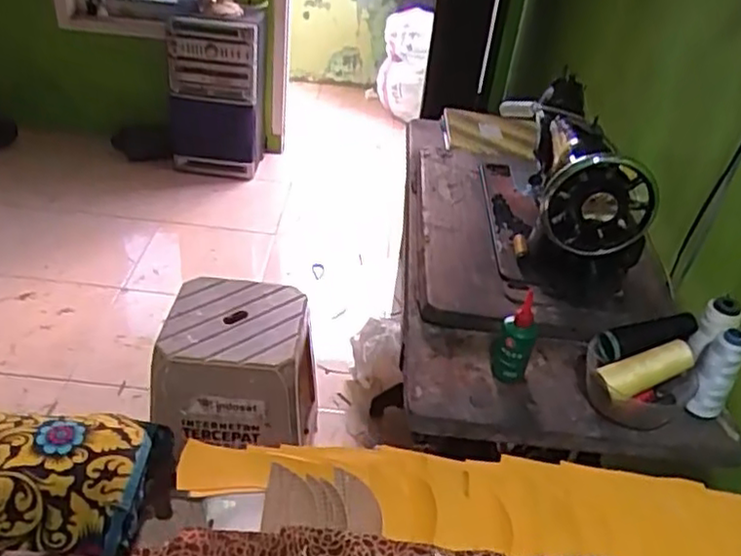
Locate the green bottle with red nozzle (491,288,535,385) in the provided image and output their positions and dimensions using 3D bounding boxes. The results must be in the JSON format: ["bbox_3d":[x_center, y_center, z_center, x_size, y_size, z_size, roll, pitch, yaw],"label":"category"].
[{"bbox_3d":[0.171,0.074,0.810,0.045,0.098,0.045,16,36,13],"label":"green bottle with red nozzle"}]

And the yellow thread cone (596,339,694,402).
[{"bbox_3d":[0.316,0.104,0.775,0.114,0.030,0.041,-20,40,-8],"label":"yellow thread cone"}]

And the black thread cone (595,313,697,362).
[{"bbox_3d":[0.325,0.067,0.800,0.122,0.029,0.033,-15,38,-6],"label":"black thread cone"}]

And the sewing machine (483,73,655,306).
[{"bbox_3d":[0.280,-0.152,1.027,0.162,0.213,0.379,5,35,-3],"label":"sewing machine"}]

